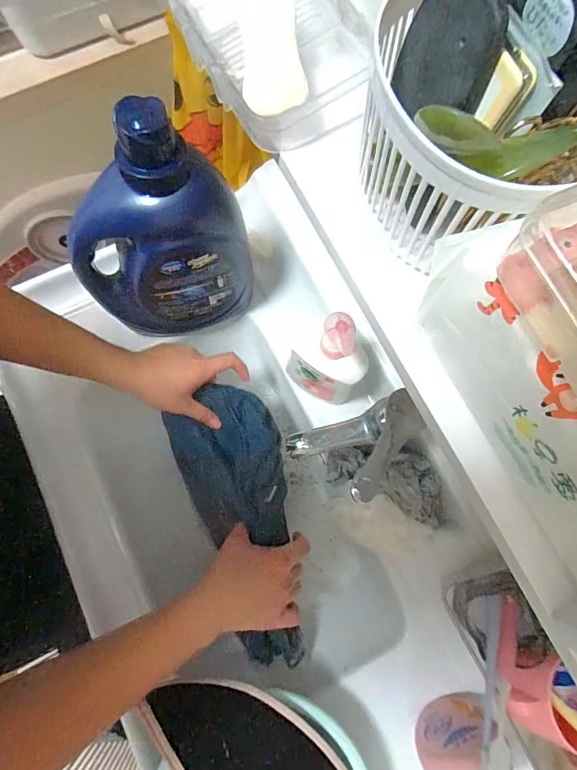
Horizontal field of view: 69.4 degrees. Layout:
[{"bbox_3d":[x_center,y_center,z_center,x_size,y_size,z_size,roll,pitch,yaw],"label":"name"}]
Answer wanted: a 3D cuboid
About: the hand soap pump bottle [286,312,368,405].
[{"bbox_3d":[0.044,-0.026,0.502,0.092,0.188,0.054,32,79,8],"label":"hand soap pump bottle"}]

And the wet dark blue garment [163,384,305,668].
[{"bbox_3d":[-0.057,0.174,0.521,0.130,0.066,0.347,-14,85,-2],"label":"wet dark blue garment"}]

